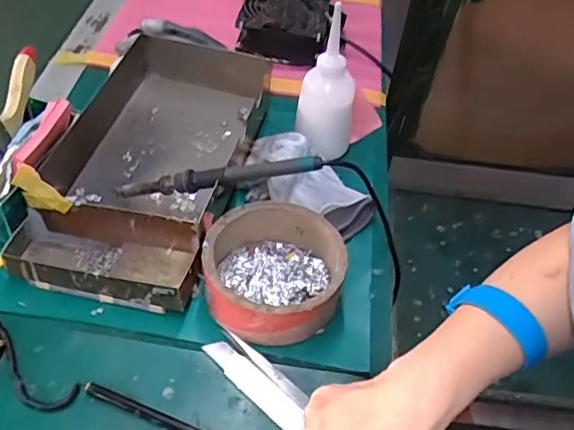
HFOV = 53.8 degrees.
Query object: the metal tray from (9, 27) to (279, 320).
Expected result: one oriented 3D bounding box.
[{"bbox_3d":[-0.142,-0.064,0.586,0.180,0.062,0.327,11,47,5],"label":"metal tray"}]

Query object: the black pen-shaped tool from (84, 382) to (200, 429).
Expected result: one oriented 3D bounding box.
[{"bbox_3d":[-0.095,0.156,0.433,0.132,0.009,0.009,19,48,11],"label":"black pen-shaped tool"}]

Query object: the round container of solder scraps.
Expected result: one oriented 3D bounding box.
[{"bbox_3d":[-0.013,0.049,0.504,0.119,0.050,0.118,3,47,-3],"label":"round container of solder scraps"}]

